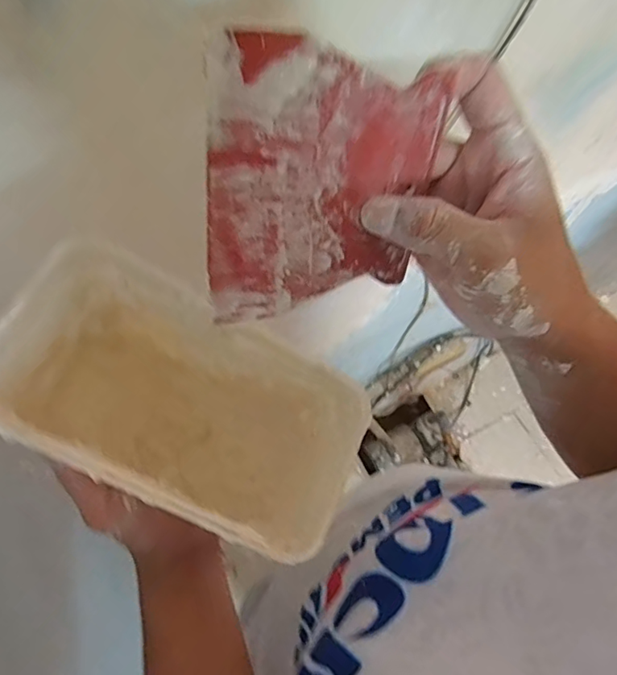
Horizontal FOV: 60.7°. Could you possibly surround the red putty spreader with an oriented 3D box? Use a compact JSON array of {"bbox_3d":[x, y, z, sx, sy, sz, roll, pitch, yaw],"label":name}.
[{"bbox_3d":[0.008,-0.064,0.231,0.103,0.117,0.004,-9,40,-22],"label":"red putty spreader"}]

